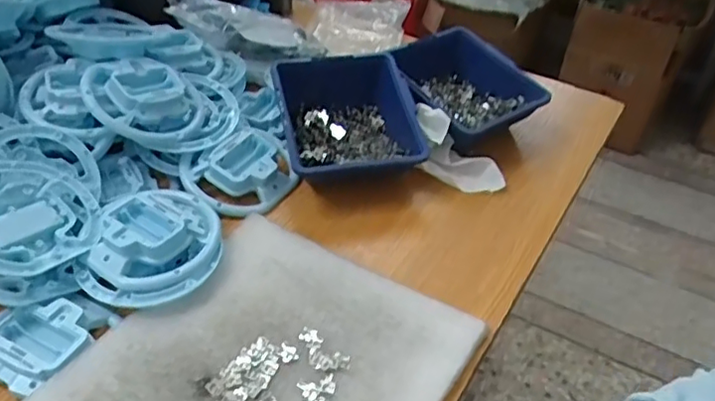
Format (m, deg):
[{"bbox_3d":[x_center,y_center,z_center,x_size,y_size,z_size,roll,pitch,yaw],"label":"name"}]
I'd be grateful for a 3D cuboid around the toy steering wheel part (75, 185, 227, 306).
[{"bbox_3d":[-0.152,0.030,0.459,0.095,0.032,0.109,7,41,3],"label":"toy steering wheel part"}]

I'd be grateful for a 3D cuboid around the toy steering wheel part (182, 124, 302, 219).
[{"bbox_3d":[-0.105,-0.032,0.538,0.095,0.029,0.103,-9,43,-14],"label":"toy steering wheel part"}]

